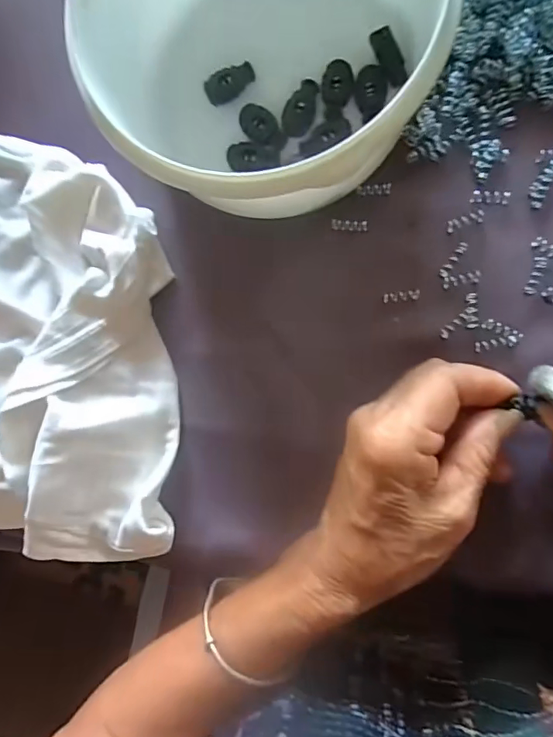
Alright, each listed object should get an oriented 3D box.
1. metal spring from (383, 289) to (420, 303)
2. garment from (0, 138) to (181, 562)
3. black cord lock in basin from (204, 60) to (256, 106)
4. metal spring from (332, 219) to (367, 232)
[{"bbox_3d":[0.065,-0.038,0.259,0.018,0.004,0.006,-4,89,8],"label":"metal spring"},{"bbox_3d":[-0.165,-0.013,0.274,0.220,0.037,0.228,2,90,8],"label":"garment"},{"bbox_3d":[-0.025,-0.156,0.270,0.029,0.010,0.013,-31,85,7],"label":"black cord lock in basin"},{"bbox_3d":[0.039,-0.076,0.262,0.019,0.004,0.006,3,90,8],"label":"metal spring"}]

